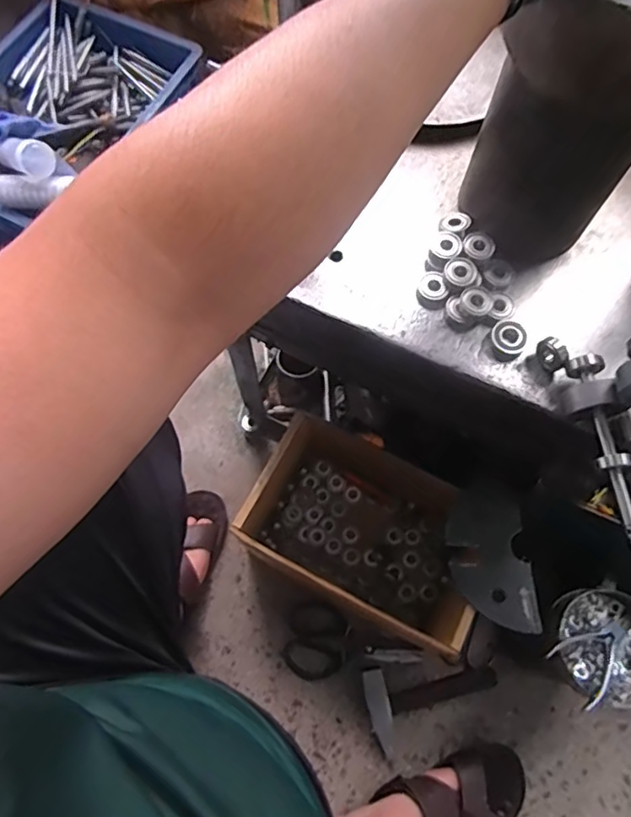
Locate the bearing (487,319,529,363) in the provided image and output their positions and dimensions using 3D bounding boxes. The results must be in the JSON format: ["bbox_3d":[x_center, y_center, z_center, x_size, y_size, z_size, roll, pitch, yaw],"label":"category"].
[{"bbox_3d":[0.178,-0.062,0.518,0.033,0.015,0.036,0,69,-1],"label":"bearing"}]

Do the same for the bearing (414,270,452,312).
[{"bbox_3d":[0.114,-0.114,0.539,0.032,0.013,0.035,0,69,-1],"label":"bearing"}]

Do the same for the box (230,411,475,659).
[{"bbox_3d":[0.065,0.178,0.793,0.296,0.196,0.210,26,71,9],"label":"box"}]

